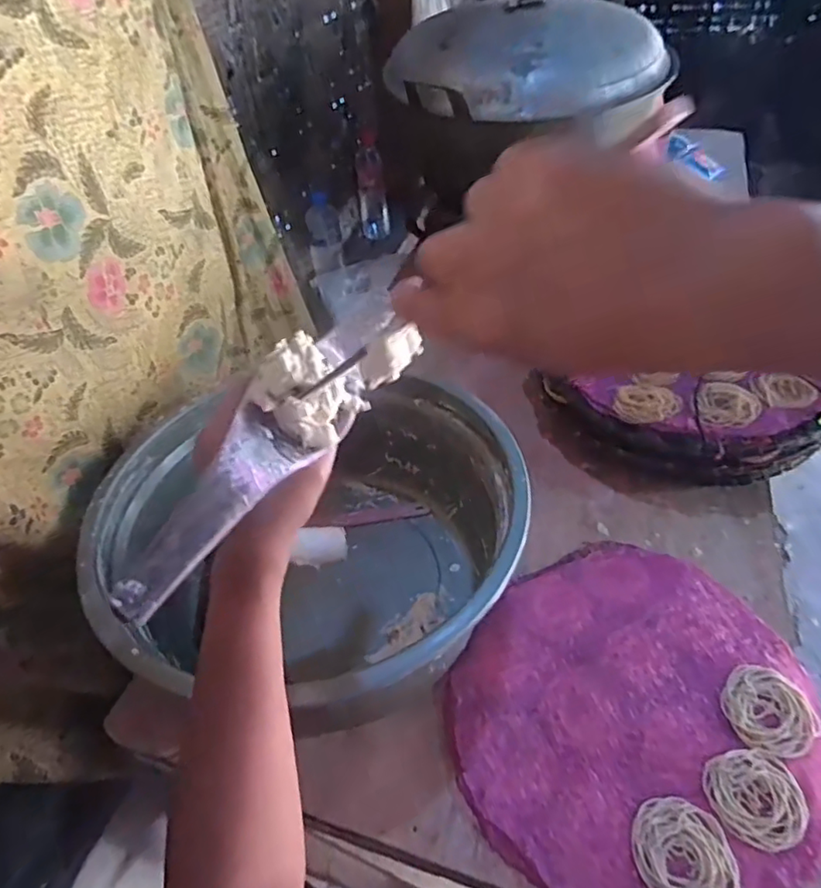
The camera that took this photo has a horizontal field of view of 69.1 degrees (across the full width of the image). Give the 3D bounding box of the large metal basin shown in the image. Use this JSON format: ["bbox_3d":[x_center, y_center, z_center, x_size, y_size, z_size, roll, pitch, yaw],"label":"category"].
[{"bbox_3d":[-0.100,0.104,0.634,0.410,0.198,0.386,-4,47,4],"label":"large metal basin"}]

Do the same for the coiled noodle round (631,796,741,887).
[{"bbox_3d":[0.220,0.329,0.480,0.075,0.009,0.077,-2,47,5],"label":"coiled noodle round"}]

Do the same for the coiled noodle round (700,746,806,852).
[{"bbox_3d":[0.294,0.299,0.506,0.075,0.006,0.073,-4,47,4],"label":"coiled noodle round"}]

